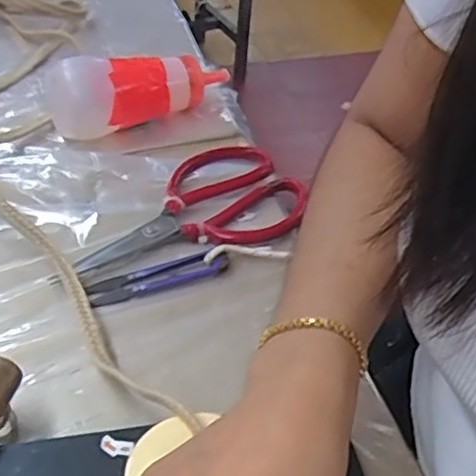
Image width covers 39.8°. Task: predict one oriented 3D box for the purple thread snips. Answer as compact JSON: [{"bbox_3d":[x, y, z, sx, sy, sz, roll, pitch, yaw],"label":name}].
[{"bbox_3d":[-0.053,0.025,0.443,0.093,0.012,0.021,-14,47,-19],"label":"purple thread snips"}]

